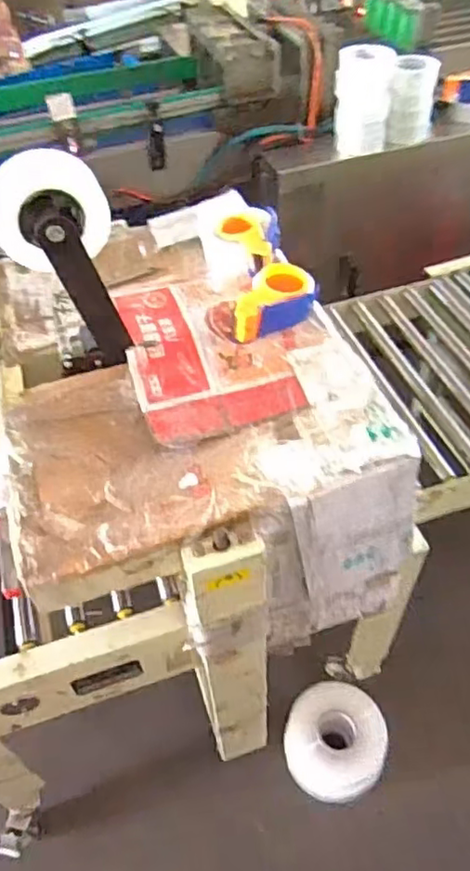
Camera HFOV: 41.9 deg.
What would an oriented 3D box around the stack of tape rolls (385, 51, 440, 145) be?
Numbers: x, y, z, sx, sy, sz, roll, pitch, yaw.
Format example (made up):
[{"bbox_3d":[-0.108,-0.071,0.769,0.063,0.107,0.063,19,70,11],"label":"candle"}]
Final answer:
[{"bbox_3d":[0.438,-0.822,1.512,0.099,0.206,0.126,13,51,16],"label":"stack of tape rolls"}]

